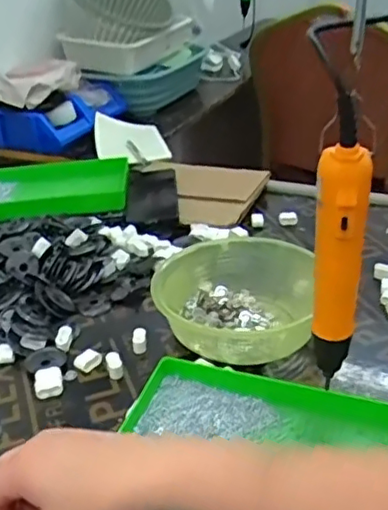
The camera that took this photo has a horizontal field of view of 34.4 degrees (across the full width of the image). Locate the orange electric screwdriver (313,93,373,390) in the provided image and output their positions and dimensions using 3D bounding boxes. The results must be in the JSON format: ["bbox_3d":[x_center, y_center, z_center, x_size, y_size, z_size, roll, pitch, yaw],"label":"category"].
[{"bbox_3d":[0.105,0.002,0.454,0.032,0.222,0.030,6,31,15],"label":"orange electric screwdriver"}]

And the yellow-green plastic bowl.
[{"bbox_3d":[0.046,0.048,0.696,0.158,0.065,0.158,-2,30,1],"label":"yellow-green plastic bowl"}]

